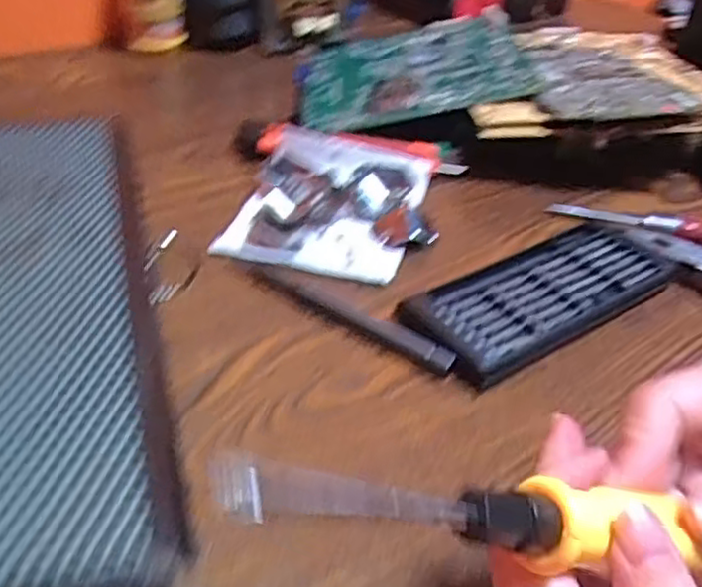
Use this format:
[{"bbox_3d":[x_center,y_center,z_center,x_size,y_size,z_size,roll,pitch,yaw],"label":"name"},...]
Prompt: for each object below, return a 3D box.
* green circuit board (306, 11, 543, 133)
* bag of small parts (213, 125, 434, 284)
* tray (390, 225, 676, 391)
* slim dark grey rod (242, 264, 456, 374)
[{"bbox_3d":[0.047,-0.187,0.579,0.180,0.011,0.181,-13,39,5],"label":"green circuit board"},{"bbox_3d":[-0.007,-0.060,0.437,0.110,0.028,0.134,12,38,8],"label":"bag of small parts"},{"bbox_3d":[0.100,-0.002,0.380,0.156,0.017,0.074,-22,46,-31],"label":"tray"},{"bbox_3d":[-0.006,0.009,0.357,0.126,0.009,0.014,28,43,25],"label":"slim dark grey rod"}]

